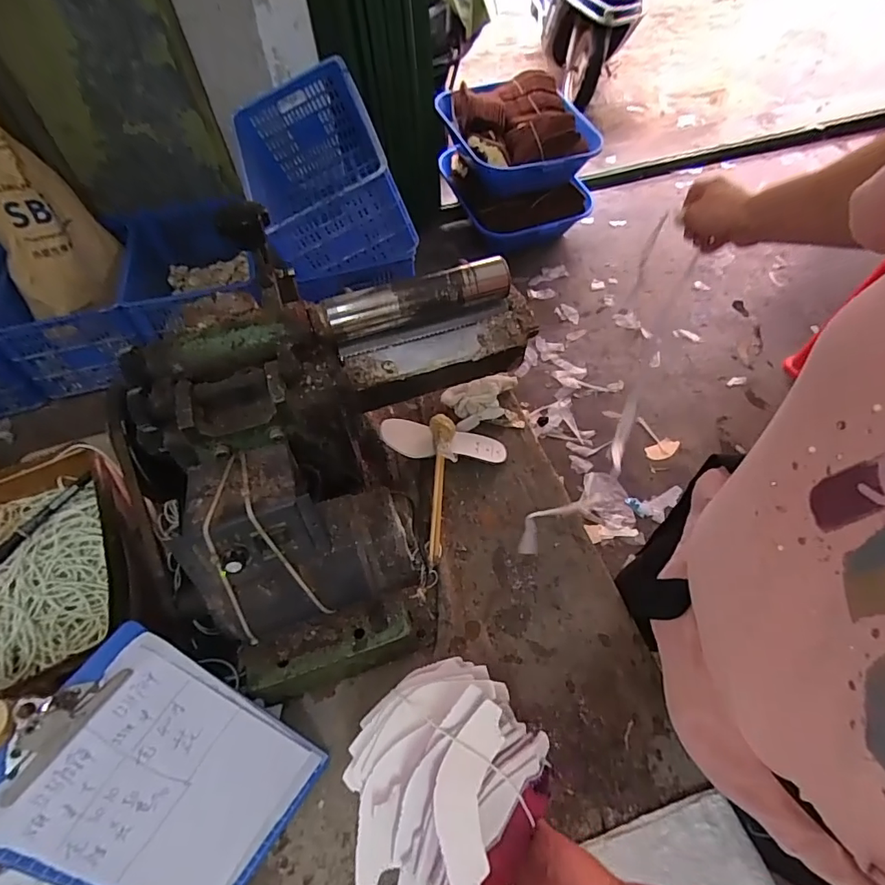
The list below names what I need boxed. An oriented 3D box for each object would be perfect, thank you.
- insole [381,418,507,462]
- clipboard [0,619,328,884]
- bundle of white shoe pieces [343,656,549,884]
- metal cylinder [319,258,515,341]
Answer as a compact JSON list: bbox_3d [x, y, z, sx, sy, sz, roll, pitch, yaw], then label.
[{"bbox_3d":[0.002,-0.002,0.614,0.156,0.011,0.052,8,54,-7],"label":"insole"},{"bbox_3d":[-0.205,0.257,0.365,0.015,0.223,0.146,-1,43,52],"label":"clipboard"},{"bbox_3d":[-0.006,0.248,0.375,0.126,0.060,0.156,30,61,22],"label":"bundle of white shoe pieces"},{"bbox_3d":[-0.020,-0.130,0.432,0.163,0.030,0.028,-15,55,-8],"label":"metal cylinder"}]

